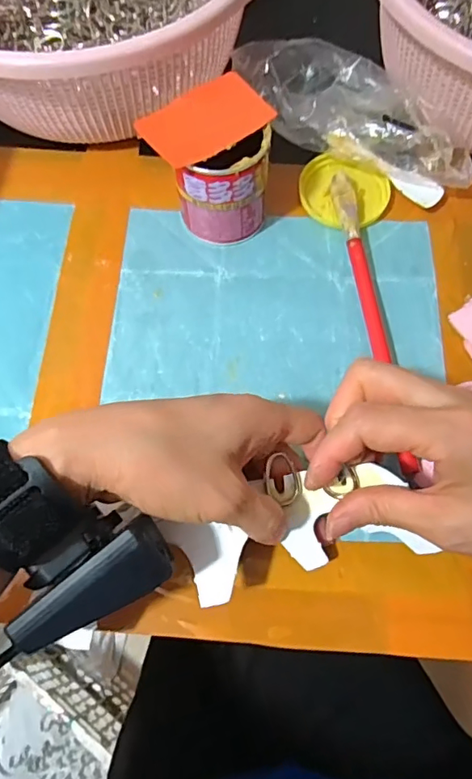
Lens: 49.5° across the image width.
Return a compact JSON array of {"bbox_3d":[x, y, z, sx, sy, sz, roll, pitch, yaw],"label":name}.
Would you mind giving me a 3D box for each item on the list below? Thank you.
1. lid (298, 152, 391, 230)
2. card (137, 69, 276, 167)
[{"bbox_3d":[0.081,-0.148,0.383,0.066,0.012,0.057,14,69,7],"label":"lid"},{"bbox_3d":[-0.019,-0.171,0.324,0.078,0.004,0.047,-36,77,-13],"label":"card"}]

